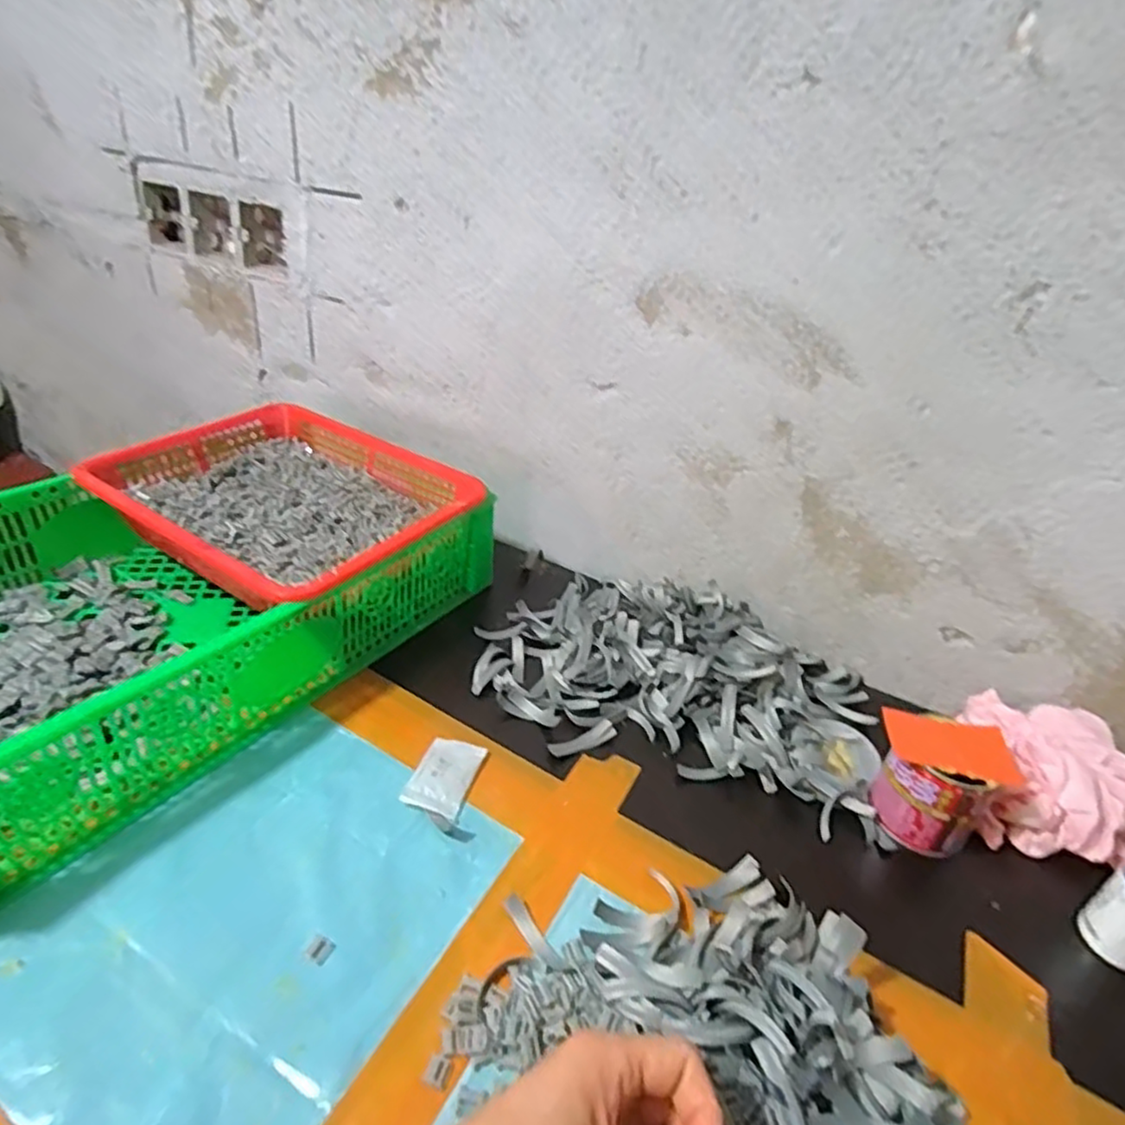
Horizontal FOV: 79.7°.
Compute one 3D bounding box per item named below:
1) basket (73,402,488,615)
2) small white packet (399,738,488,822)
[{"bbox_3d":[-0.245,-0.052,0.620,0.297,0.073,0.241,24,35,25],"label":"basket"},{"bbox_3d":[-0.081,0.147,0.470,0.039,0.010,0.063,13,32,10],"label":"small white packet"}]

